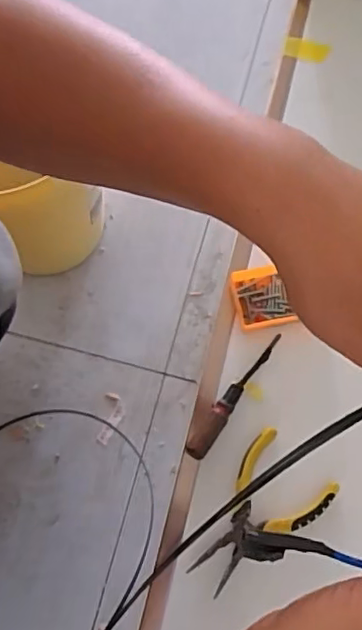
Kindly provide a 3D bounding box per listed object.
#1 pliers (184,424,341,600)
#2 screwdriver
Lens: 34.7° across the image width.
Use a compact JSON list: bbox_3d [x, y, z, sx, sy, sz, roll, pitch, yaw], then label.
[{"bbox_3d":[0.067,0.193,0.557,0.090,0.014,0.148,43,76,12],"label":"pliers"},{"bbox_3d":[0.055,0.080,0.599,0.021,0.016,0.155,33,74,9],"label":"screwdriver"}]

